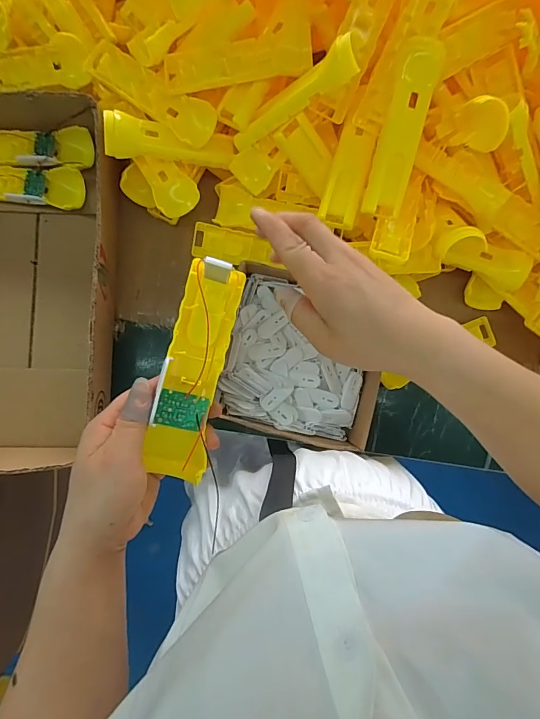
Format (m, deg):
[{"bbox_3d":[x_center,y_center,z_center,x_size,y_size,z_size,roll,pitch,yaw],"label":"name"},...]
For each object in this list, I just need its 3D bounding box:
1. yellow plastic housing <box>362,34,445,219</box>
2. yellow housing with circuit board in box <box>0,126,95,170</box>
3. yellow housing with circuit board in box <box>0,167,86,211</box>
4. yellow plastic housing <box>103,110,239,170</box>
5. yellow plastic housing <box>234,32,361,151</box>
[{"bbox_3d":[0.137,-0.237,0.409,0.043,0.014,0.166,12,103,-3],"label":"yellow plastic housing"},{"bbox_3d":[-0.316,-0.270,0.505,0.164,0.030,0.063,-1,85,-4],"label":"yellow housing with circuit board in box"},{"bbox_3d":[-0.325,-0.221,0.502,0.163,0.023,0.050,4,85,-3],"label":"yellow housing with circuit board in box"},{"bbox_3d":[-0.117,-0.259,0.472,0.148,0.032,0.039,-1,85,-22],"label":"yellow plastic housing"},{"bbox_3d":[0.021,-0.274,0.424,0.018,0.162,0.029,-4,84,-47],"label":"yellow plastic housing"}]

